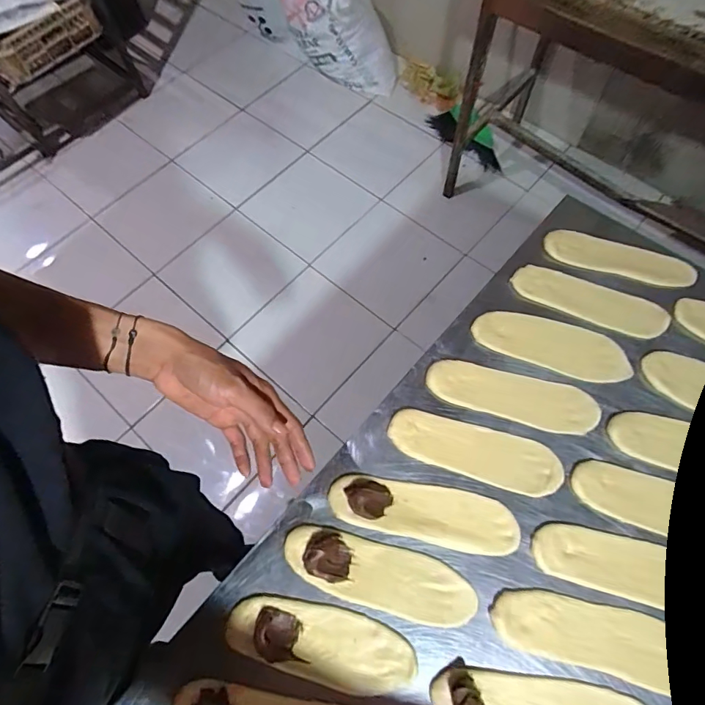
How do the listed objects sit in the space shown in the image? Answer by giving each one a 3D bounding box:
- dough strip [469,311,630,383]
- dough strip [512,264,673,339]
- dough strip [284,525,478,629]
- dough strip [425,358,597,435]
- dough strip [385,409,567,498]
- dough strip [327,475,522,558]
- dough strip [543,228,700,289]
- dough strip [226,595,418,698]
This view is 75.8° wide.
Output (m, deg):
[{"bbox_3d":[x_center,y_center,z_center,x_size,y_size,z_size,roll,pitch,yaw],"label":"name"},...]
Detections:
[{"bbox_3d":[0.261,-0.013,0.594,0.198,0.009,0.069,20,67,11],"label":"dough strip"},{"bbox_3d":[0.322,-0.072,0.619,0.202,0.010,0.058,22,67,12],"label":"dough strip"},{"bbox_3d":[0.026,0.234,0.478,0.202,0.018,0.062,13,66,8],"label":"dough strip"},{"bbox_3d":[0.199,0.054,0.568,0.208,0.010,0.062,13,66,8],"label":"dough strip"},{"bbox_3d":[0.145,0.116,0.537,0.201,0.005,0.062,15,66,9],"label":"dough strip"},{"bbox_3d":[0.079,0.177,0.503,0.207,0.023,0.060,10,65,6],"label":"dough strip"},{"bbox_3d":[0.376,-0.137,0.644,0.199,0.014,0.057,17,66,9],"label":"dough strip"},{"bbox_3d":[-0.033,0.293,0.457,0.187,0.012,0.067,12,66,8],"label":"dough strip"}]

